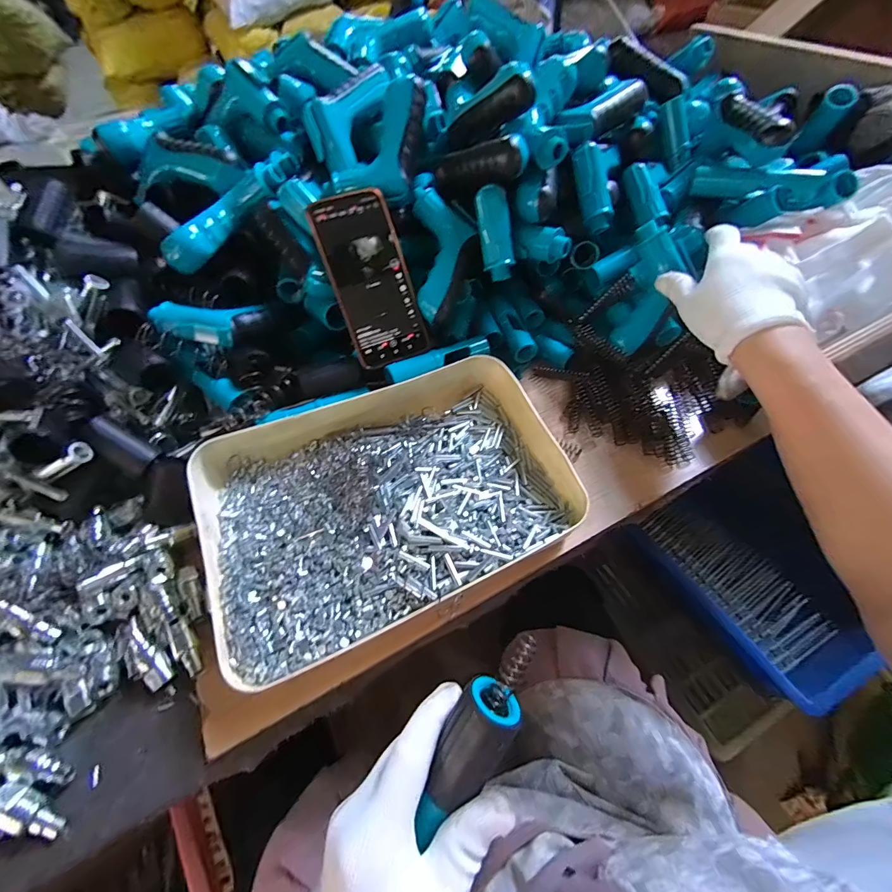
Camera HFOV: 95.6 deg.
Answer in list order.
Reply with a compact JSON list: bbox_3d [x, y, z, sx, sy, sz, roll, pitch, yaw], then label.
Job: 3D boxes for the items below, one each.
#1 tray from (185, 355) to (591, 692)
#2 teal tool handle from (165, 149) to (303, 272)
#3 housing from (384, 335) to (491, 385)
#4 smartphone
[{"bbox_3d":[-0.052,0.043,0.386,0.330,0.059,0.229,-23,56,-11],"label":"tray"},{"bbox_3d":[-0.215,-0.244,0.413,0.035,0.029,0.170,37,80,26],"label":"teal tool handle"},{"bbox_3d":[-0.009,-0.096,0.442,0.121,0.019,0.020,-24,56,-12],"label":"housing"},{"bbox_3d":[-0.076,-0.169,0.413,0.078,0.162,0.006,-20,13,-9],"label":"smartphone"}]

